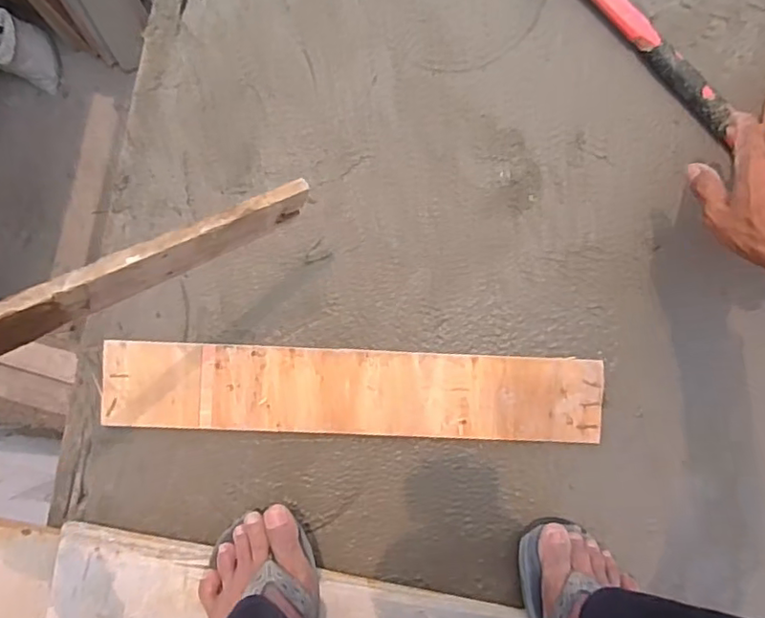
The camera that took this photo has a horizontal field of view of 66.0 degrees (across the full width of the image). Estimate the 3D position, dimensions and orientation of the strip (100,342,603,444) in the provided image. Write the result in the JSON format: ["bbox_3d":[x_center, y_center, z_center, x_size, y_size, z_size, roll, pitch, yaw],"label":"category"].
[{"bbox_3d":[-0.029,0.091,0.646,0.536,0.008,0.093,3,91,-2],"label":"strip"}]

